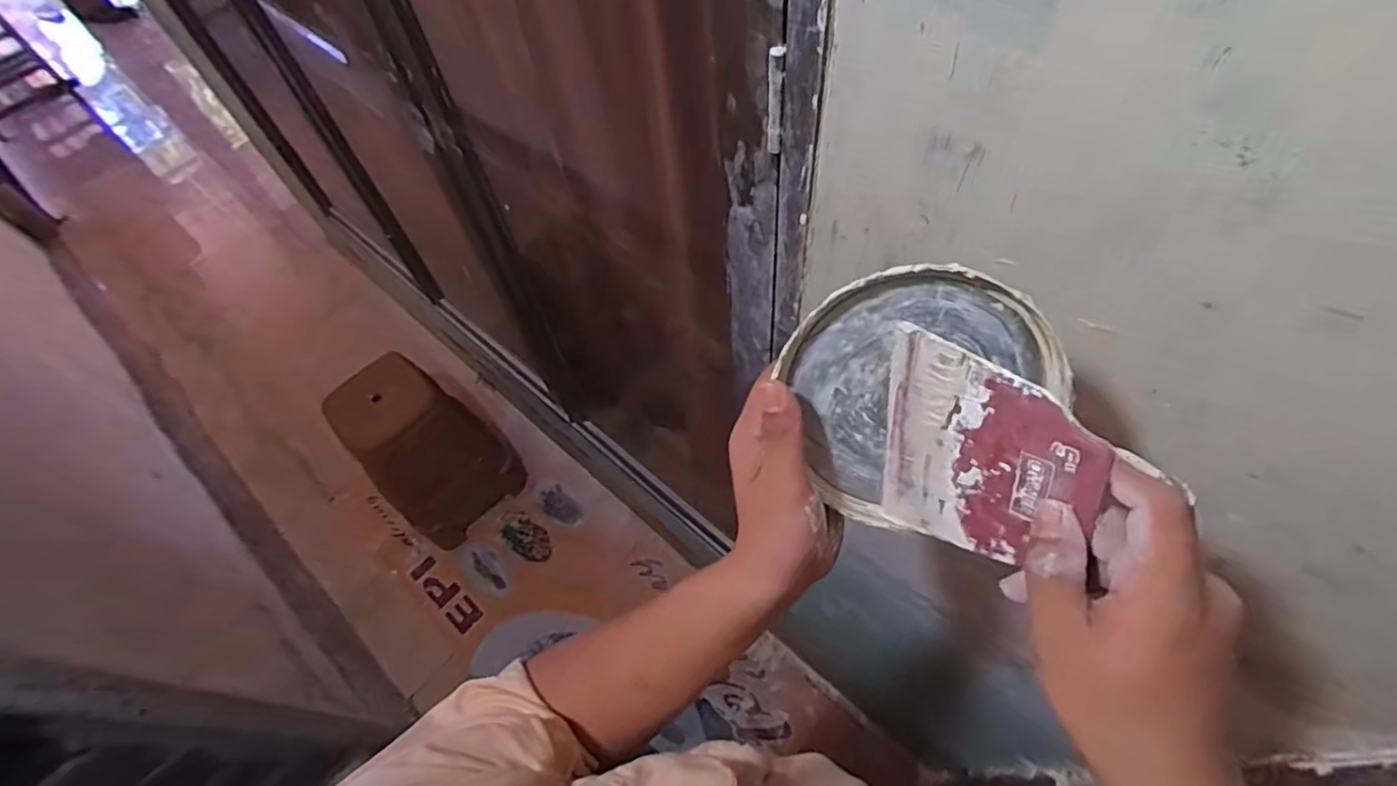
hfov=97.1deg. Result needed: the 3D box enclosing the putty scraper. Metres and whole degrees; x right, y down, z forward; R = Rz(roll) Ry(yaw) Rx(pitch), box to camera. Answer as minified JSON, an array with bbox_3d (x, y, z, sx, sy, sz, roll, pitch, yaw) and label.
[{"bbox_3d":[0.137,0.034,0.301,0.004,0.116,0.100,-28,38,-31],"label":"putty scraper"}]

